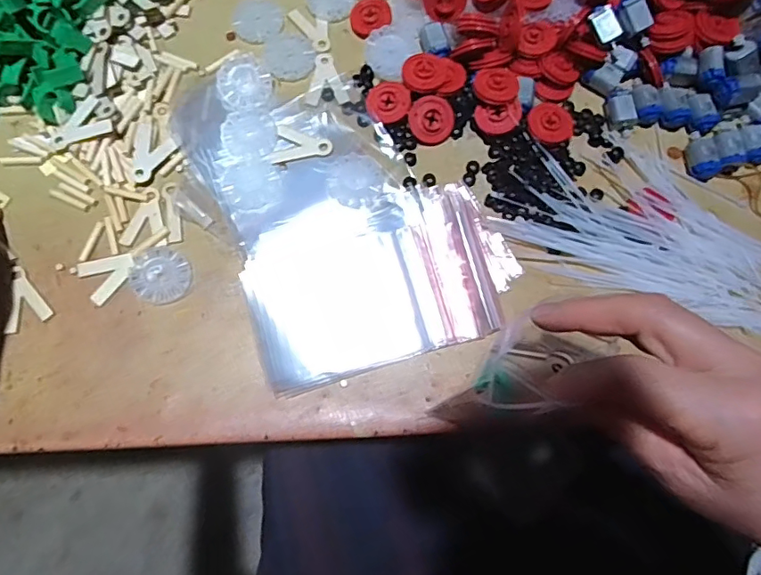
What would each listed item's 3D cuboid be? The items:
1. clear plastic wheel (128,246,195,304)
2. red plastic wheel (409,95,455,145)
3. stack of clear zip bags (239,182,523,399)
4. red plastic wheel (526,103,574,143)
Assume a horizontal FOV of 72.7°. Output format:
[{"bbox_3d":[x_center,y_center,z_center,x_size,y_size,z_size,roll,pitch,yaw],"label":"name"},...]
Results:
[{"bbox_3d":[-0.148,-0.009,0.350,0.038,0.006,0.040,0,76,-2],"label":"clear plastic wheel"},{"bbox_3d":[0.037,-0.121,0.375,0.032,0.004,0.033,0,101,1],"label":"red plastic wheel"},{"bbox_3d":[0.001,-0.006,0.345,0.175,0.015,0.109,-16,77,-6],"label":"stack of clear zip bags"},{"bbox_3d":[0.123,-0.118,0.378,0.033,0.010,0.030,0,76,-2],"label":"red plastic wheel"}]

